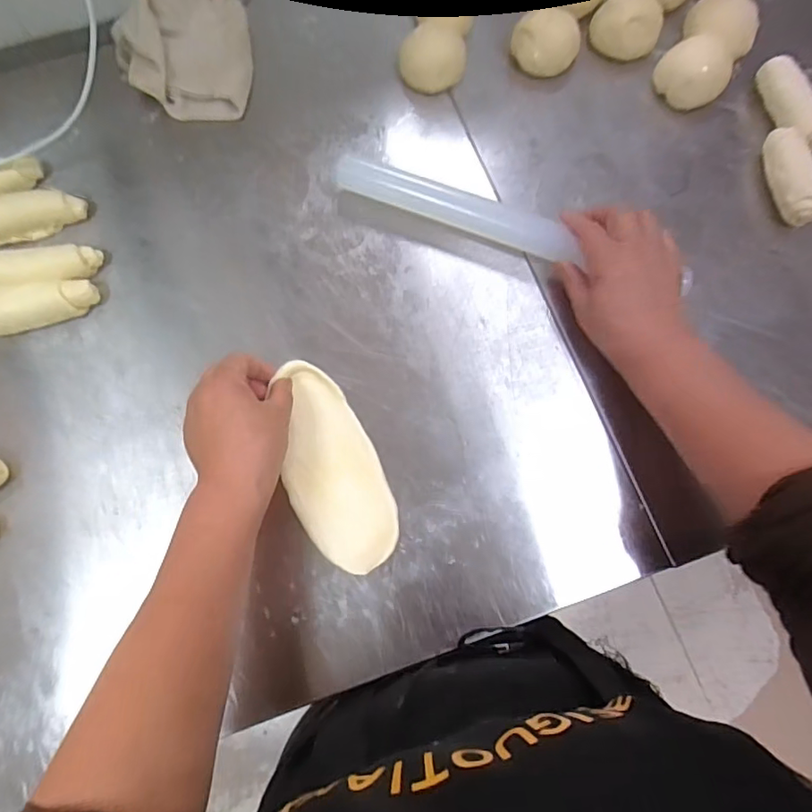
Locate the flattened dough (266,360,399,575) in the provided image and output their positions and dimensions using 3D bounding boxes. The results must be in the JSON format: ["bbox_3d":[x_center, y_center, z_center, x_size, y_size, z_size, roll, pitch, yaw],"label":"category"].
[{"bbox_3d":[-0.059,0.044,0.417,0.071,0.015,0.168,-19,72,-4],"label":"flattened dough"}]

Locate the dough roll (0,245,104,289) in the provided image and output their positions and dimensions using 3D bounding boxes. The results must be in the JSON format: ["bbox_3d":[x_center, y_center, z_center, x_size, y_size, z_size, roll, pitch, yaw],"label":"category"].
[{"bbox_3d":[-0.322,-0.118,0.472,0.102,0.034,0.039,-10,73,-2],"label":"dough roll"}]

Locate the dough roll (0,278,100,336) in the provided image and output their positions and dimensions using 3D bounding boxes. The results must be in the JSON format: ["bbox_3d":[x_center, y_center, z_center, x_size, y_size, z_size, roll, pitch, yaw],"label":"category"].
[{"bbox_3d":[-0.314,-0.085,0.458,0.092,0.042,0.032,-13,73,-3],"label":"dough roll"}]

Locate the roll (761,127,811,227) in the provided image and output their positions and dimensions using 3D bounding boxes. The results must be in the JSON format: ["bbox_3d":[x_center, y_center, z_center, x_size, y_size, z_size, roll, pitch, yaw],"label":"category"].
[{"bbox_3d":[0.349,-0.211,0.486,0.034,0.033,0.095,0,73,1],"label":"roll"}]

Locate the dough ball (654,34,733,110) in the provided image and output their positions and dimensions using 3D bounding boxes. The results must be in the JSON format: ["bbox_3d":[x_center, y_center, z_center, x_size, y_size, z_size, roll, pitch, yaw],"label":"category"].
[{"bbox_3d":[0.279,-0.323,0.522,0.064,0.040,0.054,26,76,9],"label":"dough ball"}]

